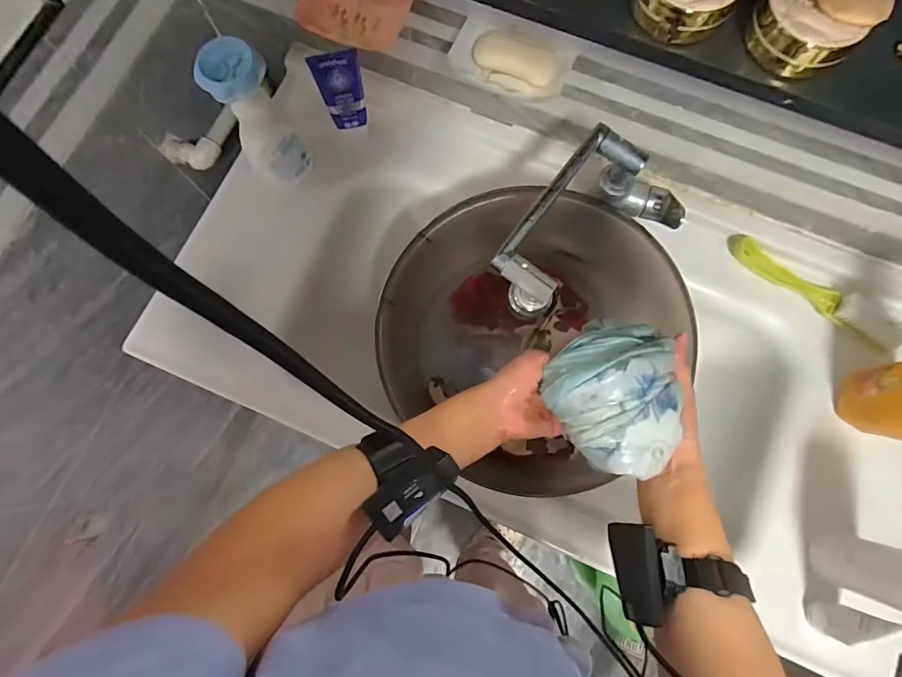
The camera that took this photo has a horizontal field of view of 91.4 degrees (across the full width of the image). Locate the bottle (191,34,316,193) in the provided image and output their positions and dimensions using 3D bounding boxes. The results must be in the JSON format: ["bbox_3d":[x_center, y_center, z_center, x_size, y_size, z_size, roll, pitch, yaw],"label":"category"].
[{"bbox_3d":[-0.243,-0.275,0.557,0.074,0.173,0.077,-31,79,-6],"label":"bottle"}]

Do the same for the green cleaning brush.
[{"bbox_3d":[0.478,-0.062,0.590,0.222,0.035,0.030,37,80,8],"label":"green cleaning brush"}]

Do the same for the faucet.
[{"bbox_3d":[0.149,-0.132,0.494,0.240,0.098,0.114,-35,80,-7],"label":"faucet"}]

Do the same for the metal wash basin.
[{"bbox_3d":[0.091,-0.001,0.580,0.339,0.136,0.357,0,78,0],"label":"metal wash basin"}]

